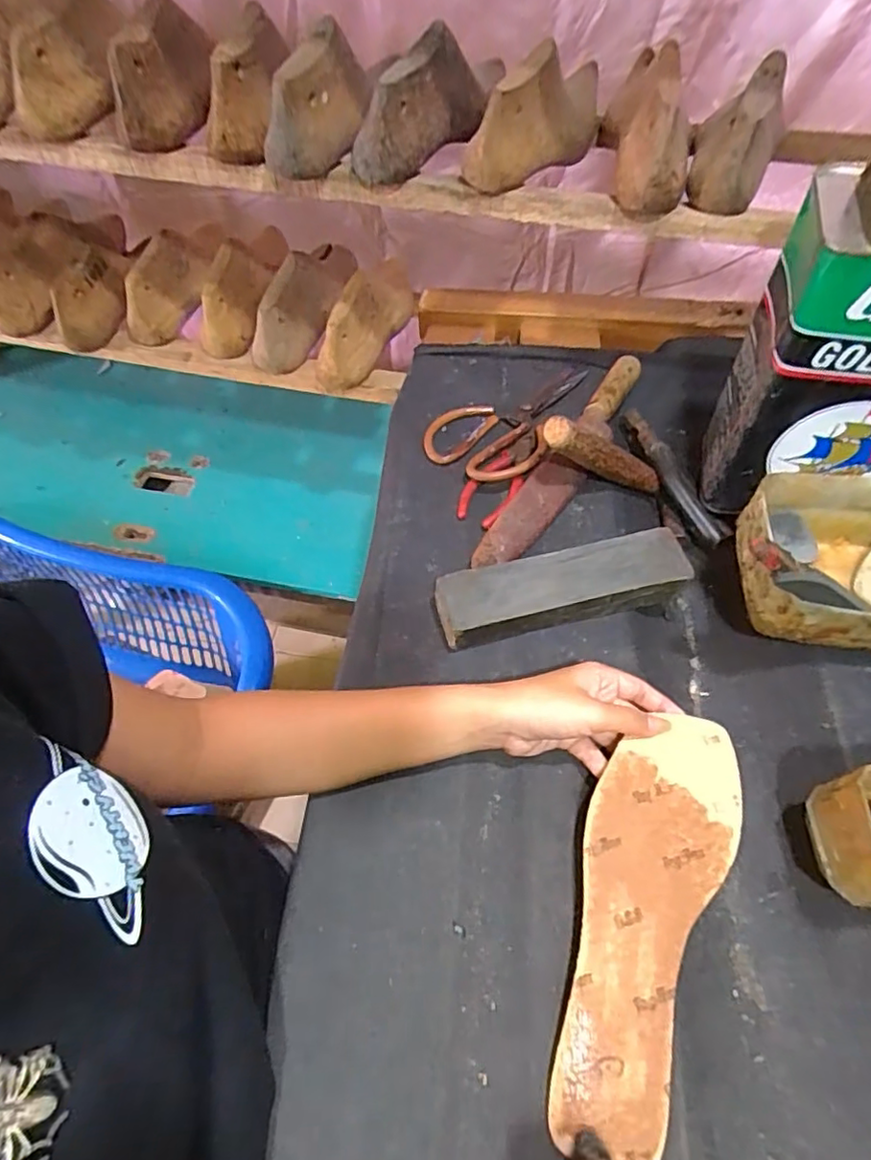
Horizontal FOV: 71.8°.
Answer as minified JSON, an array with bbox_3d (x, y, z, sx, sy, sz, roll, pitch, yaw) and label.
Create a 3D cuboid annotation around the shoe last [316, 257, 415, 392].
[{"bbox_3d":[-0.069,-0.324,0.697,0.057,0.080,0.249,14,57,7],"label":"shoe last"}]

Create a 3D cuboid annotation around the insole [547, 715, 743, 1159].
[{"bbox_3d":[0.120,0.189,0.352,0.081,0.008,0.235,23,66,12],"label":"insole"}]

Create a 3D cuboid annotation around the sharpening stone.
[{"bbox_3d":[0.098,0.006,0.474,0.194,0.036,0.052,-10,58,-8],"label":"sharpening stone"}]

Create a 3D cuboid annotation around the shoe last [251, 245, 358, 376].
[{"bbox_3d":[-0.143,-0.351,0.714,0.065,0.086,0.250,15,57,8],"label":"shoe last"}]

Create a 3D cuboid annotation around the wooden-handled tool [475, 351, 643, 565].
[{"bbox_3d":[0.125,-0.111,0.548,0.040,0.018,0.283,40,68,-2],"label":"wooden-handled tool"}]

